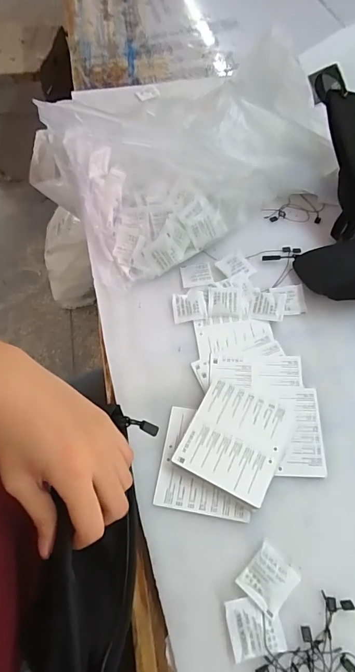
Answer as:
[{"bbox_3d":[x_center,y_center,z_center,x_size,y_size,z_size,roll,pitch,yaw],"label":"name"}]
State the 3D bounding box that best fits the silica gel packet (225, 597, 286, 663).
[{"bbox_3d":[0.062,0.236,0.307,0.041,0.004,0.040,-9,59,-3],"label":"silica gel packet"}]

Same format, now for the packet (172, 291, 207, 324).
[{"bbox_3d":[0.014,-0.038,0.476,0.041,0.008,0.045,-6,59,-1],"label":"packet"}]

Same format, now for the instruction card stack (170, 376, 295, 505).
[{"bbox_3d":[0.058,0.103,0.379,0.089,0.019,0.099,24,63,16],"label":"instruction card stack"}]

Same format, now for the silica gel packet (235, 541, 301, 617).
[{"bbox_3d":[0.077,0.207,0.323,0.041,0.004,0.038,-40,65,-20],"label":"silica gel packet"}]

